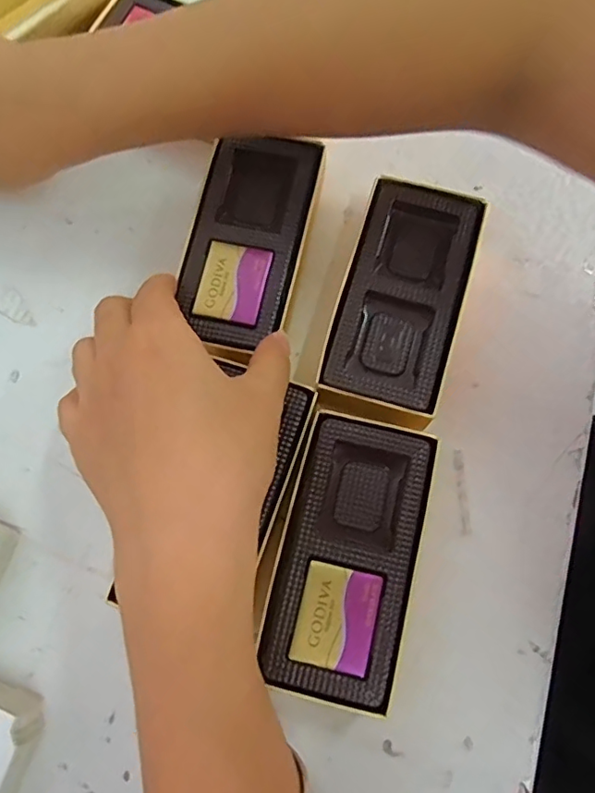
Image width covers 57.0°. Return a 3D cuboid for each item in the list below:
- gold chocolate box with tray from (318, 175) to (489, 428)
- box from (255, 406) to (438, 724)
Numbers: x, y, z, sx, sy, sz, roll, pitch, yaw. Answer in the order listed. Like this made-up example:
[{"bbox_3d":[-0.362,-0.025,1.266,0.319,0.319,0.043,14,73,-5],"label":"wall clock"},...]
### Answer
[{"bbox_3d":[0.049,-0.045,0.269,0.056,0.030,0.118,16,76,7],"label":"gold chocolate box with tray"},{"bbox_3d":[0.021,0.067,0.241,0.056,0.029,0.112,14,76,6],"label":"box"}]

